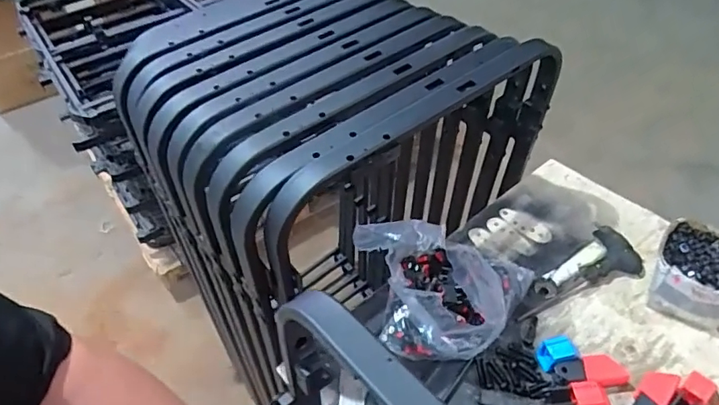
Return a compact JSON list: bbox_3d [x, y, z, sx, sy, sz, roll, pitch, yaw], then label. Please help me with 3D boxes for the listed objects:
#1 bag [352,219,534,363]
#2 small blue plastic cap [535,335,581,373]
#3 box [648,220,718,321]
[{"bbox_3d":[0.103,0.110,0.702,0.236,0.107,0.171,9,46,15],"label":"bag"},{"bbox_3d":[0.255,0.196,0.668,0.042,0.035,0.035,-10,44,-4],"label":"small blue plastic cap"},{"bbox_3d":[0.463,0.100,0.707,0.113,0.073,0.134,26,53,29],"label":"box"}]

